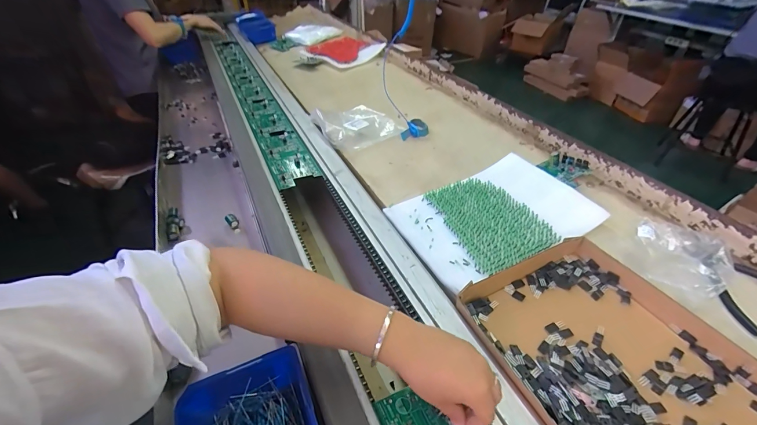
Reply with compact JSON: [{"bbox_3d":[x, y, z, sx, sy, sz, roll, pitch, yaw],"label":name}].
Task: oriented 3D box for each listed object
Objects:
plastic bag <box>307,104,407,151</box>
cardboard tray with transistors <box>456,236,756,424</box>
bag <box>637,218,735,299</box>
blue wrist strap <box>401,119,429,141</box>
[{"bbox_3d":[-0.062,-0.227,0.853,0.185,0.044,0.196,-20,44,-23],"label":"plastic bag"},{"bbox_3d":[0.278,0.171,0.377,0.236,0.031,0.317,-17,43,-20],"label":"cardboard tray with transistors"},{"bbox_3d":[0.412,0.059,0.466,0.105,0.049,0.112,-30,49,-30],"label":"bag"},{"bbox_3d":[0.086,-0.202,0.822,0.063,0.027,0.063,-1,40,-3],"label":"blue wrist strap"}]

